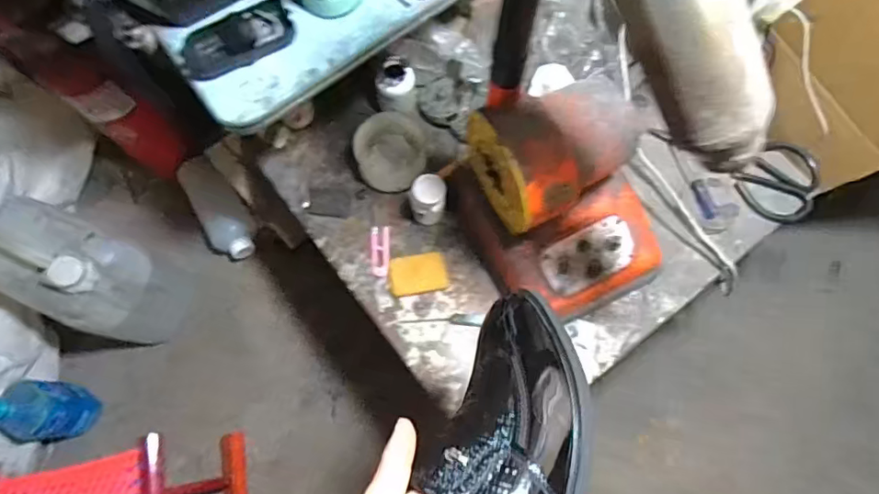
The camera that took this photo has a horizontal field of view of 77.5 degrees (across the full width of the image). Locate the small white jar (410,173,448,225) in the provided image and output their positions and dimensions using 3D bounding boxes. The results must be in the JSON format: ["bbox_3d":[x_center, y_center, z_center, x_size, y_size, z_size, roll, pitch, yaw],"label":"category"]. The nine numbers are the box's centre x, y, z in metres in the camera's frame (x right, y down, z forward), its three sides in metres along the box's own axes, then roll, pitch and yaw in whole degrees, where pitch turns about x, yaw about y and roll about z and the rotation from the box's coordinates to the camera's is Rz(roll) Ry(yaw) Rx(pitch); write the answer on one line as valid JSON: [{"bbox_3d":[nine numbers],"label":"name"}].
[{"bbox_3d":[-0.013,-0.061,0.691,0.043,0.076,0.041,0,74,2],"label":"small white jar"}]

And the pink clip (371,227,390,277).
[{"bbox_3d":[-0.076,0.006,0.714,0.023,0.005,0.068,-3,74,1],"label":"pink clip"}]

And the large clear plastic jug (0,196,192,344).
[{"bbox_3d":[-0.603,0.054,0.948,0.226,0.307,0.159,20,75,7],"label":"large clear plastic jug"}]

